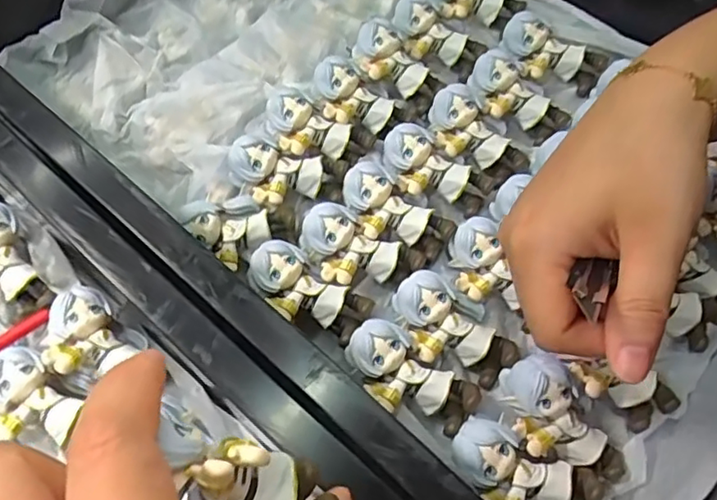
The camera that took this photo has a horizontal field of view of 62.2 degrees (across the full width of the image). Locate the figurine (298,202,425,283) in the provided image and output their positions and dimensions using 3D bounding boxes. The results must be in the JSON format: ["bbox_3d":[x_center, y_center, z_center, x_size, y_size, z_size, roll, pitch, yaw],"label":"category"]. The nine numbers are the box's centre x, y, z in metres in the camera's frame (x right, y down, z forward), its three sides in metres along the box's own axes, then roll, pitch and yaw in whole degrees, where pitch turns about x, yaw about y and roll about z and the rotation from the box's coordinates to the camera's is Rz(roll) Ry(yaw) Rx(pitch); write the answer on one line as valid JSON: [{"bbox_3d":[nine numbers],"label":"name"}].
[{"bbox_3d":[0.000,0.001,0.299,0.060,0.021,0.036,22,66,-10],"label":"figurine"}]

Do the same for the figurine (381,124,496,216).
[{"bbox_3d":[0.041,-0.041,0.322,0.063,0.021,0.033,31,68,0],"label":"figurine"}]

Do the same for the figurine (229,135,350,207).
[{"bbox_3d":[-0.039,-0.038,0.321,0.060,0.026,0.033,9,64,-16],"label":"figurine"}]

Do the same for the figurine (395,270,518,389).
[{"bbox_3d":[0.045,0.038,0.288,0.061,0.022,0.038,38,70,-2],"label":"figurine"}]

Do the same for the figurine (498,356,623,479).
[{"bbox_3d":[0.089,0.079,0.264,0.032,0.024,0.063,-43,89,-17],"label":"figurine"}]

